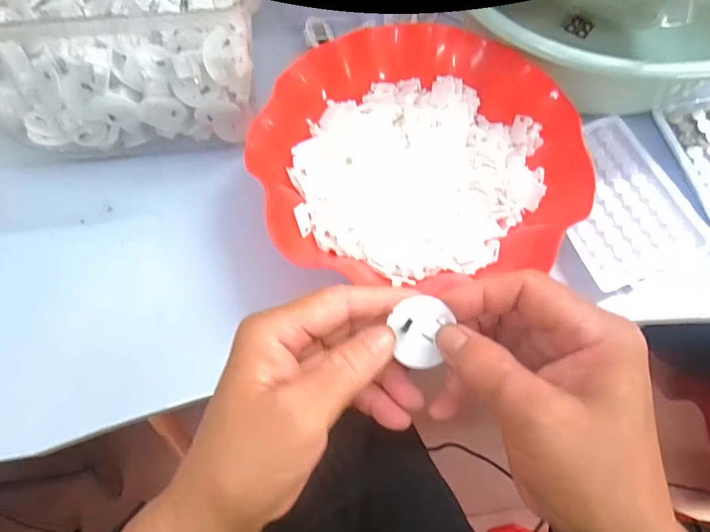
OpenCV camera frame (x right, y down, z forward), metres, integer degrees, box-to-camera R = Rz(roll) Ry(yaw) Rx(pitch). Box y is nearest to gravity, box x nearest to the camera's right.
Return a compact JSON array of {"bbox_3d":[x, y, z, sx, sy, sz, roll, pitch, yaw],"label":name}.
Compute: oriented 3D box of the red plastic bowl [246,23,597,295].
[{"bbox_3d":[0.043,-0.076,0.331,0.226,0.049,0.210,-11,69,-3],"label":"red plastic bowl"}]

